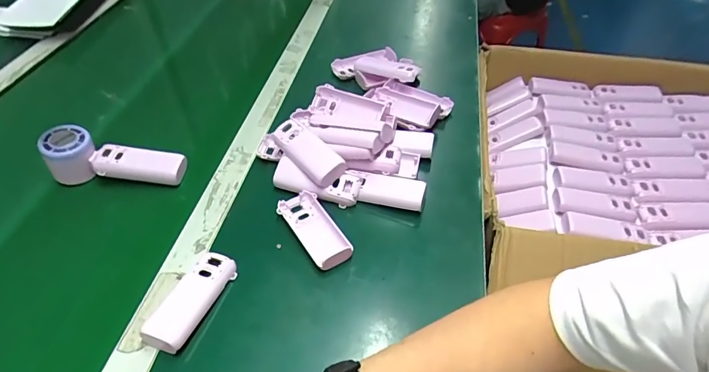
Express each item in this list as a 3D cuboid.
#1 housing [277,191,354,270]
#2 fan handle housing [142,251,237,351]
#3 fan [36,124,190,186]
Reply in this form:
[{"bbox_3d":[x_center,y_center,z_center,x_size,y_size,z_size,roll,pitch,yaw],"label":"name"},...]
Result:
[{"bbox_3d":[-0.045,0.050,0.495,0.042,0.021,0.106,-27,53,-23],"label":"housing"},{"bbox_3d":[-0.161,0.113,0.436,0.043,0.026,0.105,17,49,14],"label":"fan handle housing"},{"bbox_3d":[-0.303,-0.030,0.550,0.164,0.058,0.055,7,48,5],"label":"fan"}]

